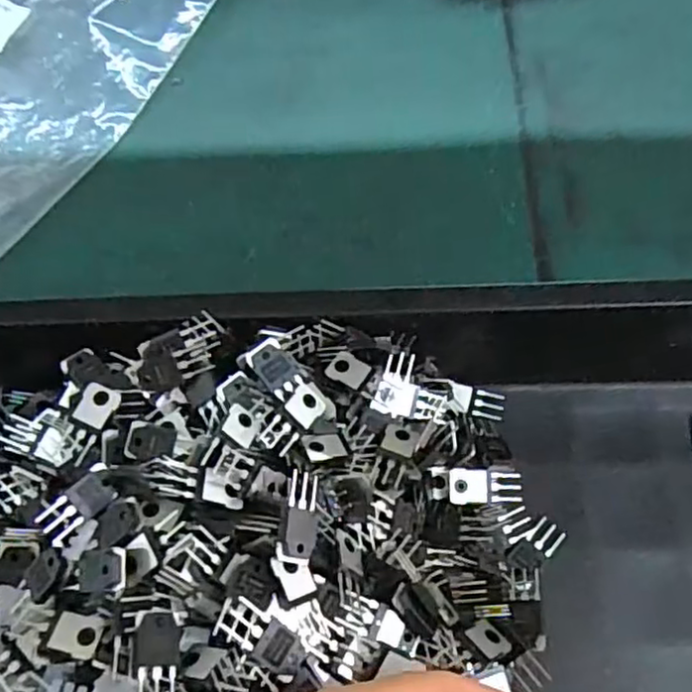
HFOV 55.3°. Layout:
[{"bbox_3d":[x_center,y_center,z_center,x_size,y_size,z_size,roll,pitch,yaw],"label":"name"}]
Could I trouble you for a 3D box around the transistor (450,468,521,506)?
[{"bbox_3d":[0.065,0.066,0.309,0.034,0.007,0.015,3,58,-14],"label":"transistor"}]

